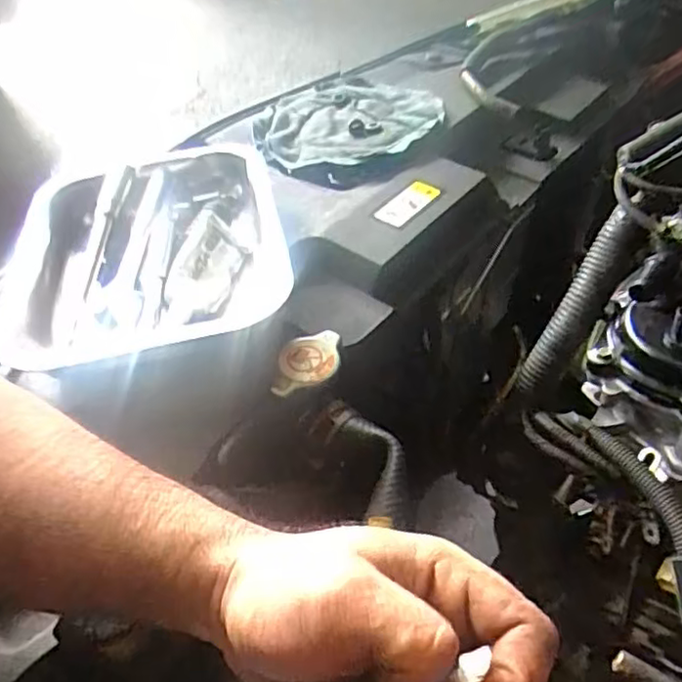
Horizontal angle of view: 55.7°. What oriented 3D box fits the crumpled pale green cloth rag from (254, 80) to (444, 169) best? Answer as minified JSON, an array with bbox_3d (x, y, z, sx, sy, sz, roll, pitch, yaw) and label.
[{"bbox_3d":[0.007,-0.222,0.638,0.162,0.032,0.158,26,54,22],"label":"crumpled pale green cloth rag"}]

